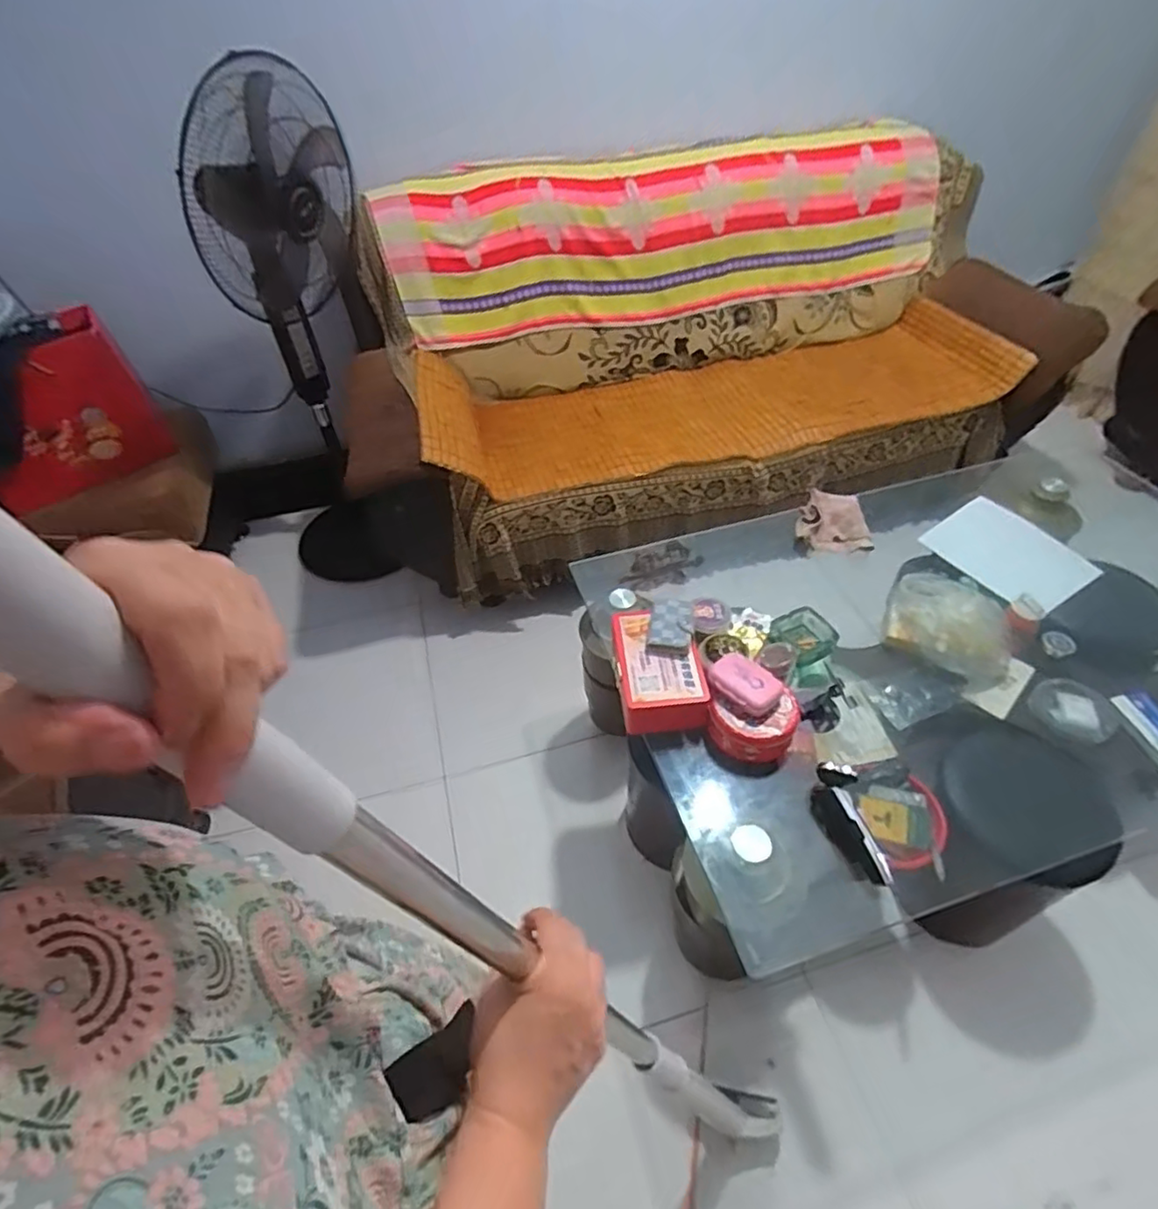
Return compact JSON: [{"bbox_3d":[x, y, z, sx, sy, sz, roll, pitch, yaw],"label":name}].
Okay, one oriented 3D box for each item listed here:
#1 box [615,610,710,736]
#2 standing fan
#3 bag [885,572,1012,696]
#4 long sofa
[{"bbox_3d":[0.128,0.104,1.035,0.145,0.076,0.202,-4,46,0],"label":"box"},{"bbox_3d":[-0.678,-0.571,1.635,0.408,1.256,0.359,-11,47,-7],"label":"standing fan"},{"bbox_3d":[0.761,0.038,1.273,0.247,0.128,0.220,23,52,23],"label":"bag"},{"bbox_3d":[0.335,-0.729,1.747,1.870,0.739,0.737,-13,47,-9],"label":"long sofa"}]

